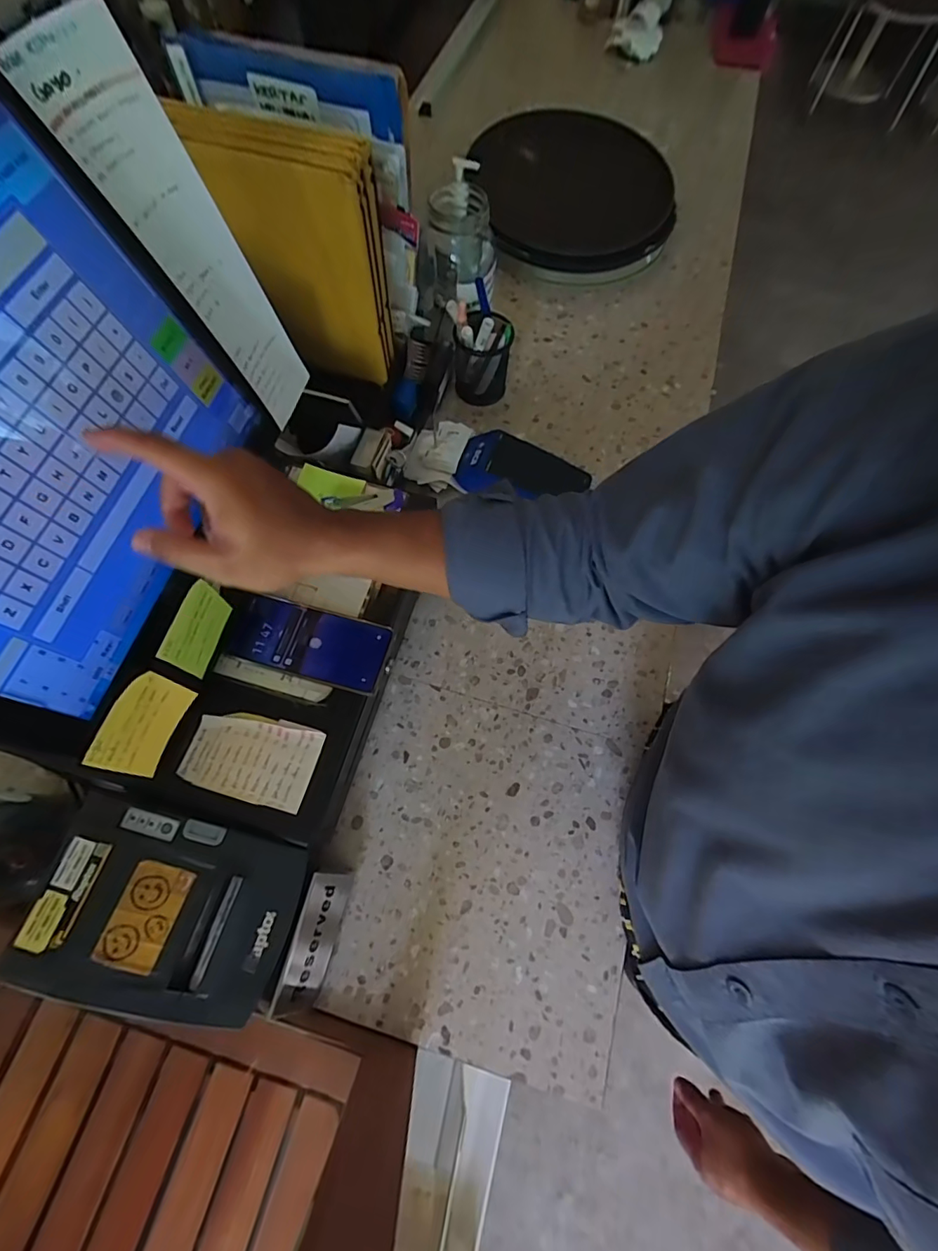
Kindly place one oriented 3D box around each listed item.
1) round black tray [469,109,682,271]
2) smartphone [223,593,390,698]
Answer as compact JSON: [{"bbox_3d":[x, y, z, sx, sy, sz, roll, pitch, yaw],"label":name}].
[{"bbox_3d":[0.194,-0.840,0.955,0.408,0.074,0.412,1,68,-2],"label":"round black tray"},{"bbox_3d":[-0.170,0.017,0.519,0.163,0.012,0.074,15,69,4],"label":"smartphone"}]

